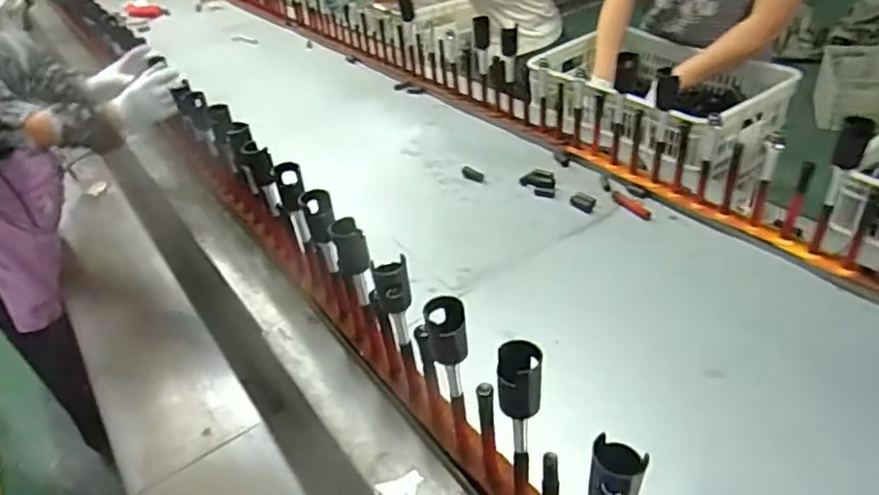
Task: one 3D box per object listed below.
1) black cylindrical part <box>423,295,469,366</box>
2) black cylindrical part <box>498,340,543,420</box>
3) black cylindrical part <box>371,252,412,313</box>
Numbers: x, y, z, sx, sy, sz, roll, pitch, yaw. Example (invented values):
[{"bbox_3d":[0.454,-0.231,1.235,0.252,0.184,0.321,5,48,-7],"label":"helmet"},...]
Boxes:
[{"bbox_3d":[0.008,0.092,0.664,0.042,0.078,0.039,-4,37,3],"label":"black cylindrical part"},{"bbox_3d":[0.076,0.127,0.578,0.040,0.071,0.041,-4,37,3],"label":"black cylindrical part"},{"bbox_3d":[-0.056,0.047,0.727,0.041,0.072,0.038,-4,37,3],"label":"black cylindrical part"}]

